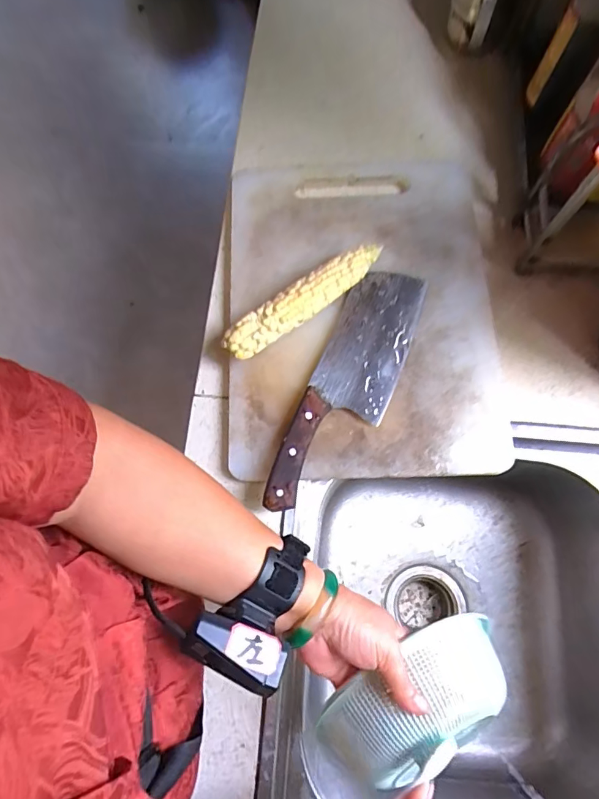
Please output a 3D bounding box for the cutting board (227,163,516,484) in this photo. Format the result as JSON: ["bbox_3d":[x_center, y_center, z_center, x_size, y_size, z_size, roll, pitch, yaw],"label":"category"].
[{"bbox_3d":[0.069,-0.110,0.506,0.295,0.025,0.388,-1,72,1],"label":"cutting board"}]

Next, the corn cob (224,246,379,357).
[{"bbox_3d":[0.005,-0.105,0.486,0.194,0.041,0.034,-35,75,-8],"label":"corn cob"}]

